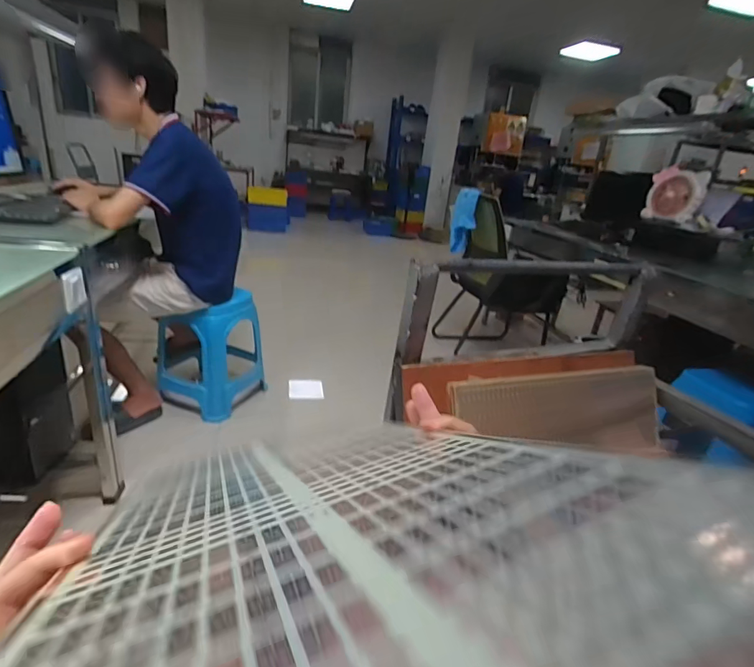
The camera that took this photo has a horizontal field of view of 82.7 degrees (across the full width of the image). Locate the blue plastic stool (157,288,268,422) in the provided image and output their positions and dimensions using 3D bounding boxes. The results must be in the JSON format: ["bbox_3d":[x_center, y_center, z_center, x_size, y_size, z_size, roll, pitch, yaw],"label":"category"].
[{"bbox_3d":[-0.676,0.058,1.754,0.331,0.448,0.323,16,25,21],"label":"blue plastic stool"}]

